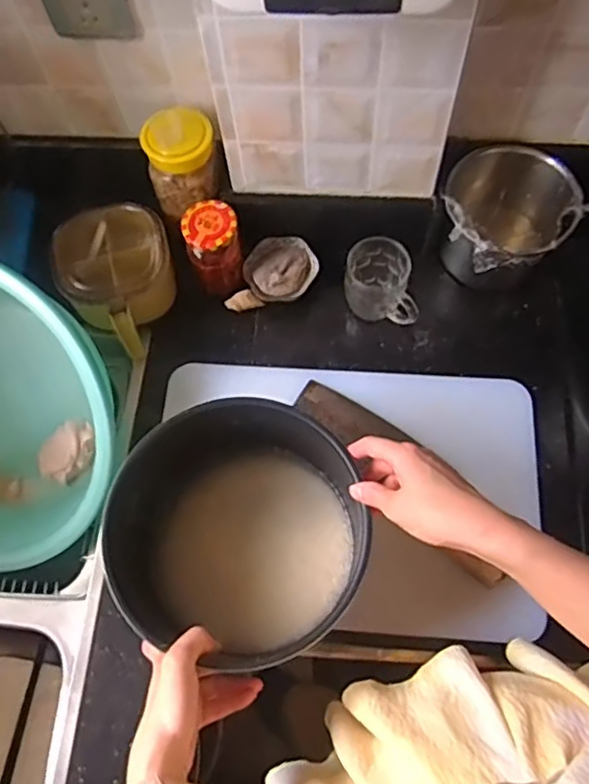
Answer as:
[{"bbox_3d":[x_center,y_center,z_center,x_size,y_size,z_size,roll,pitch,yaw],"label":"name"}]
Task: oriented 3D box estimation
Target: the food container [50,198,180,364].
[{"bbox_3d":[-0.217,-0.146,0.792,0.134,0.084,0.181,-25,69,-7],"label":"food container"}]

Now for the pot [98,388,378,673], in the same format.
[{"bbox_3d":[-0.053,0.138,0.614,0.225,0.132,0.218,-1,68,2],"label":"pot"}]

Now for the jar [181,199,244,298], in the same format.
[{"bbox_3d":[-0.097,-0.176,0.774,0.063,0.087,0.077,-13,68,-2],"label":"jar"}]

